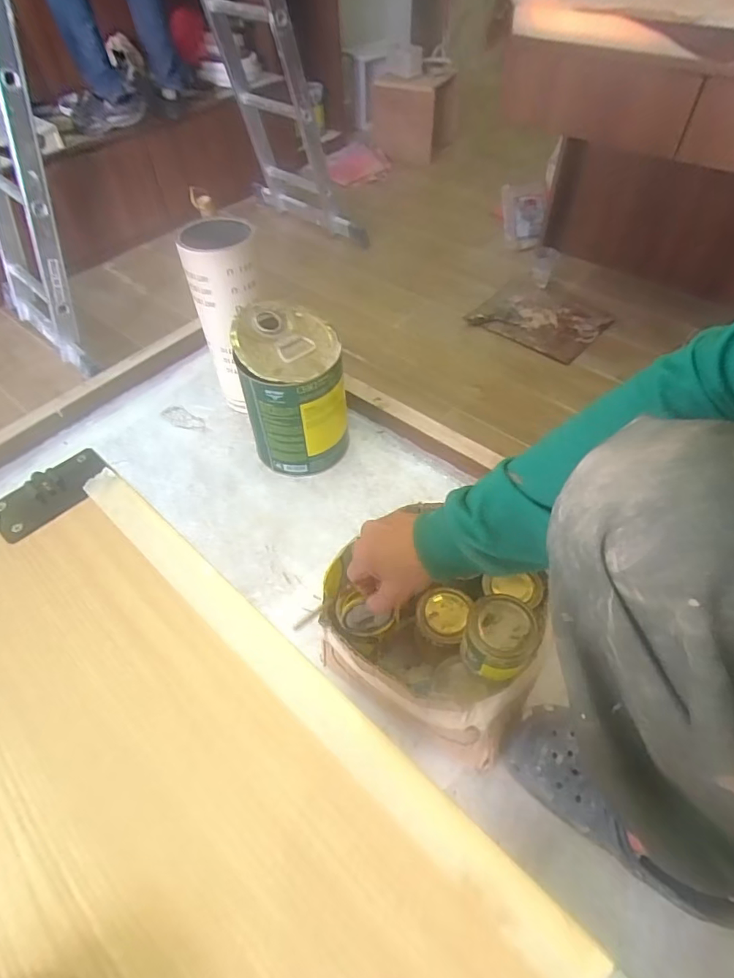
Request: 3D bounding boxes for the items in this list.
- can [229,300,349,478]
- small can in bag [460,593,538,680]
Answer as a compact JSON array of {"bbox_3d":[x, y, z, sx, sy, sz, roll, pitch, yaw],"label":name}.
[{"bbox_3d":[-0.116,-0.149,0.825,0.143,0.242,0.153,-1,52,1],"label":"can"},{"bbox_3d":[0.139,0.159,0.553,0.068,0.074,0.072,14,53,12],"label":"small can in bag"}]

